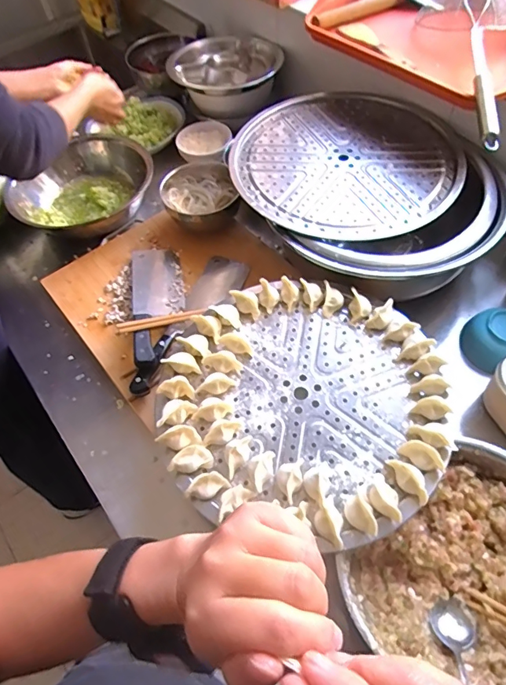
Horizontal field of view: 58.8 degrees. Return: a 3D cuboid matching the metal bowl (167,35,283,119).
[{"bbox_3d":[-0.064,-0.624,1.049,0.237,0.092,0.242,-2,57,3],"label":"metal bowl"}]

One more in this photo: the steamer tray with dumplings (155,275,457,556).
[{"bbox_3d":[0.059,0.059,0.556,0.343,0.033,0.321,10,59,11],"label":"steamer tray with dumplings"}]

